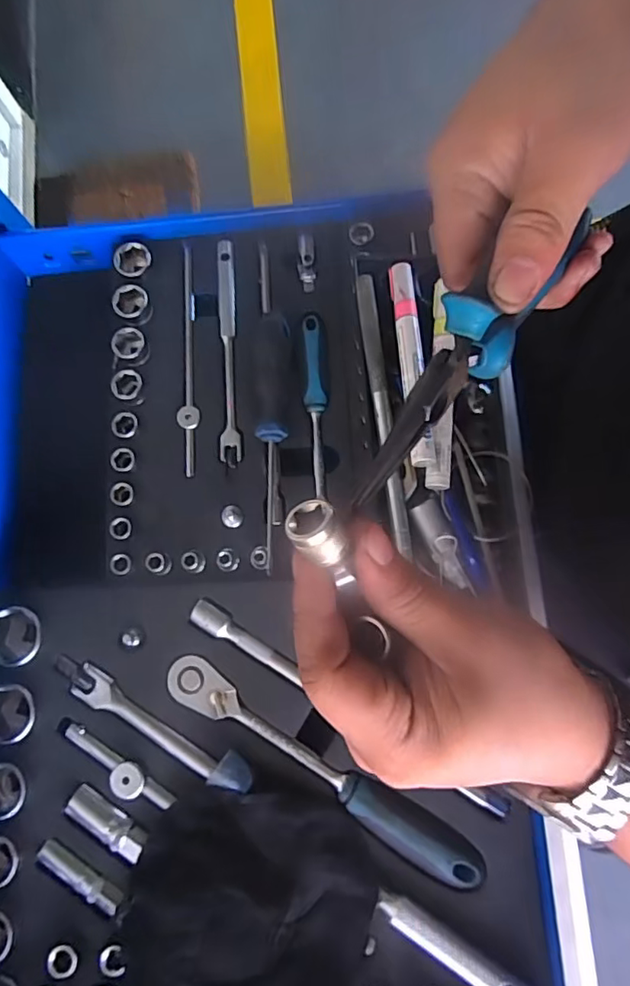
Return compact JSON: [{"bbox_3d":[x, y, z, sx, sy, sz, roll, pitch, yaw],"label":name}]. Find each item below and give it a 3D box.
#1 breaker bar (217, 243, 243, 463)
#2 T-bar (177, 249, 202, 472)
[{"bbox_3d":[-0.070,-0.114,0.446,0.016,0.016,0.186,-3,77,1],"label":"breaker bar"},{"bbox_3d":[-0.102,-0.109,0.448,0.017,0.014,0.193,-4,77,1],"label":"T-bar"}]

